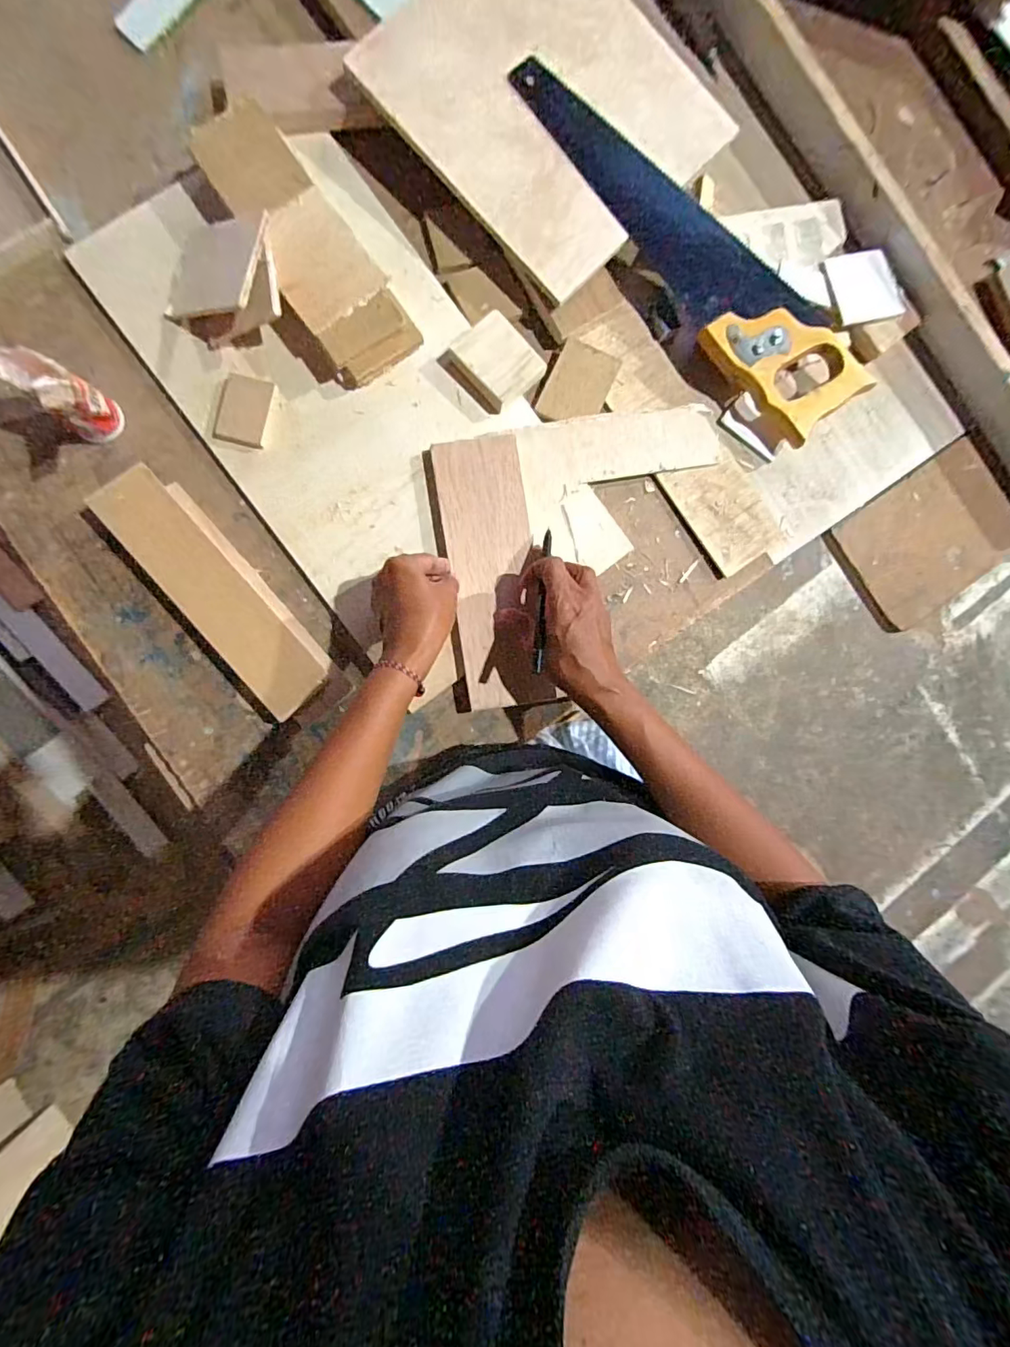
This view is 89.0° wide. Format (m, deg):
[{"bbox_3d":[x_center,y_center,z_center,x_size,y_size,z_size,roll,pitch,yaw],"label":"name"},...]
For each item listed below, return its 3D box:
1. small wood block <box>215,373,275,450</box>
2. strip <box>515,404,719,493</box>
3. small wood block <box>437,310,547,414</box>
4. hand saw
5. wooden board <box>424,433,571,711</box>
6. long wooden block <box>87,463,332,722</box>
[{"bbox_3d":[-0.227,-0.228,0.447,0.043,0.005,0.057,12,89,-5],"label":"small wood block"},{"bbox_3d":[0.106,-0.213,0.477,0.189,0.009,0.061,-11,91,-5],"label":"strip"},{"bbox_3d":[-0.010,-0.279,0.462,0.065,0.018,0.072,-41,93,-4],"label":"small wood block"},{"bbox_3d":[0.182,-0.400,0.475,0.132,0.038,0.401,-38,93,-4],"label":"hand saw"},{"bbox_3d":[-0.015,-0.089,0.465,0.084,0.021,0.238,-8,90,-5],"label":"wooden board"},{"bbox_3d":[-0.244,-0.070,0.439,0.064,0.025,0.231,-40,93,-4],"label":"long wooden block"}]

